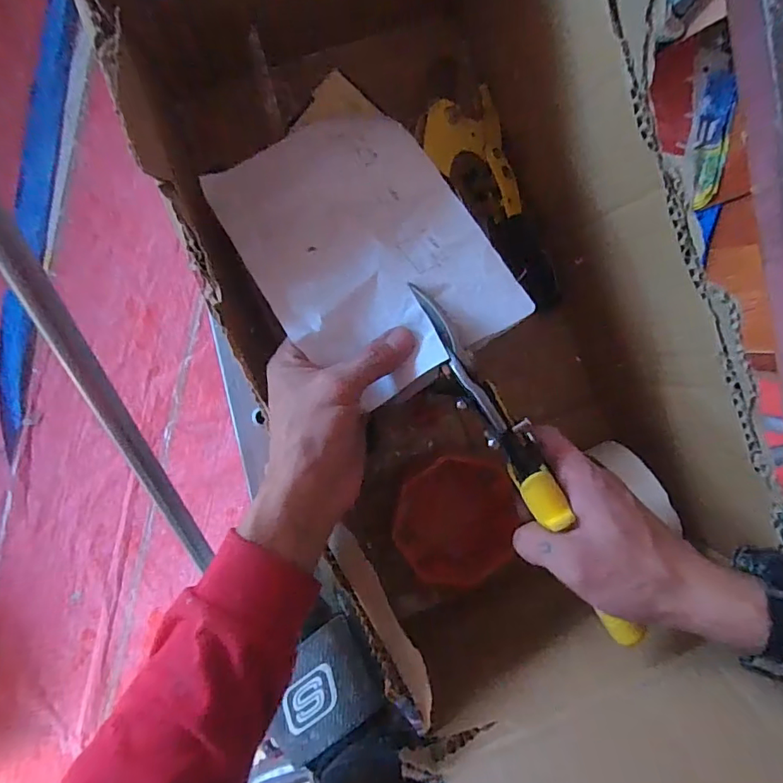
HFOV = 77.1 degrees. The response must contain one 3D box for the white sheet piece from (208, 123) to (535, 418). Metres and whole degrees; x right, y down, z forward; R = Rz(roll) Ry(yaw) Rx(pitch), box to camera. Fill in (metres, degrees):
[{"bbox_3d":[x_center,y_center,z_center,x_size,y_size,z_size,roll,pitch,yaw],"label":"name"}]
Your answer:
[{"bbox_3d":[-0.020,-0.097,0.323,0.139,0.018,0.193,-30,75,-2],"label":"white sheet piece"}]

